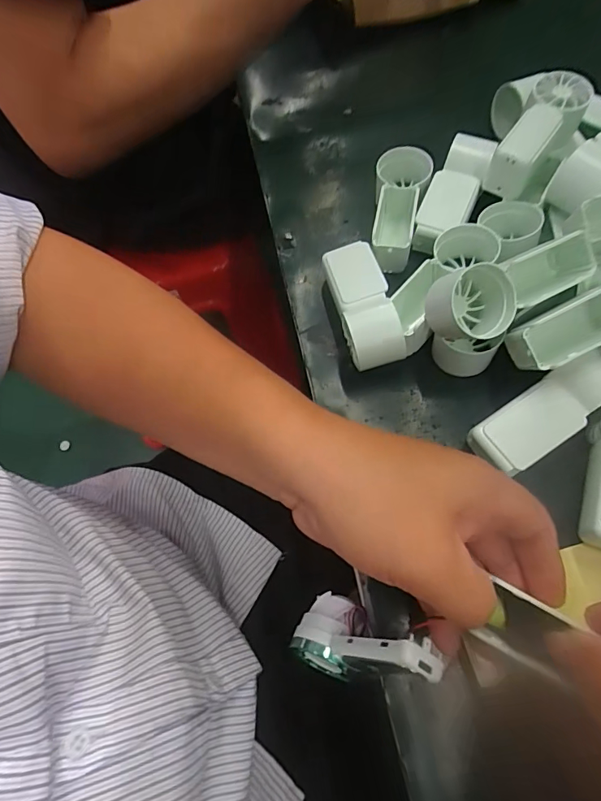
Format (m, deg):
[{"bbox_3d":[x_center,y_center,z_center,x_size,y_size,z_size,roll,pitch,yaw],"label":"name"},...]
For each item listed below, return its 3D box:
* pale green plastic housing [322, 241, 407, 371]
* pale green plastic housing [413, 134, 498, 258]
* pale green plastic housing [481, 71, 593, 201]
[{"bbox_3d":[0.039,-0.064,0.305,0.033,0.035,0.092,-12,66,-2],"label":"pale green plastic housing"},{"bbox_3d":[0.108,-0.145,0.328,0.033,0.030,0.098,22,69,13],"label":"pale green plastic housing"},{"bbox_3d":[0.162,-0.181,0.315,0.034,0.034,0.087,33,72,16],"label":"pale green plastic housing"}]

